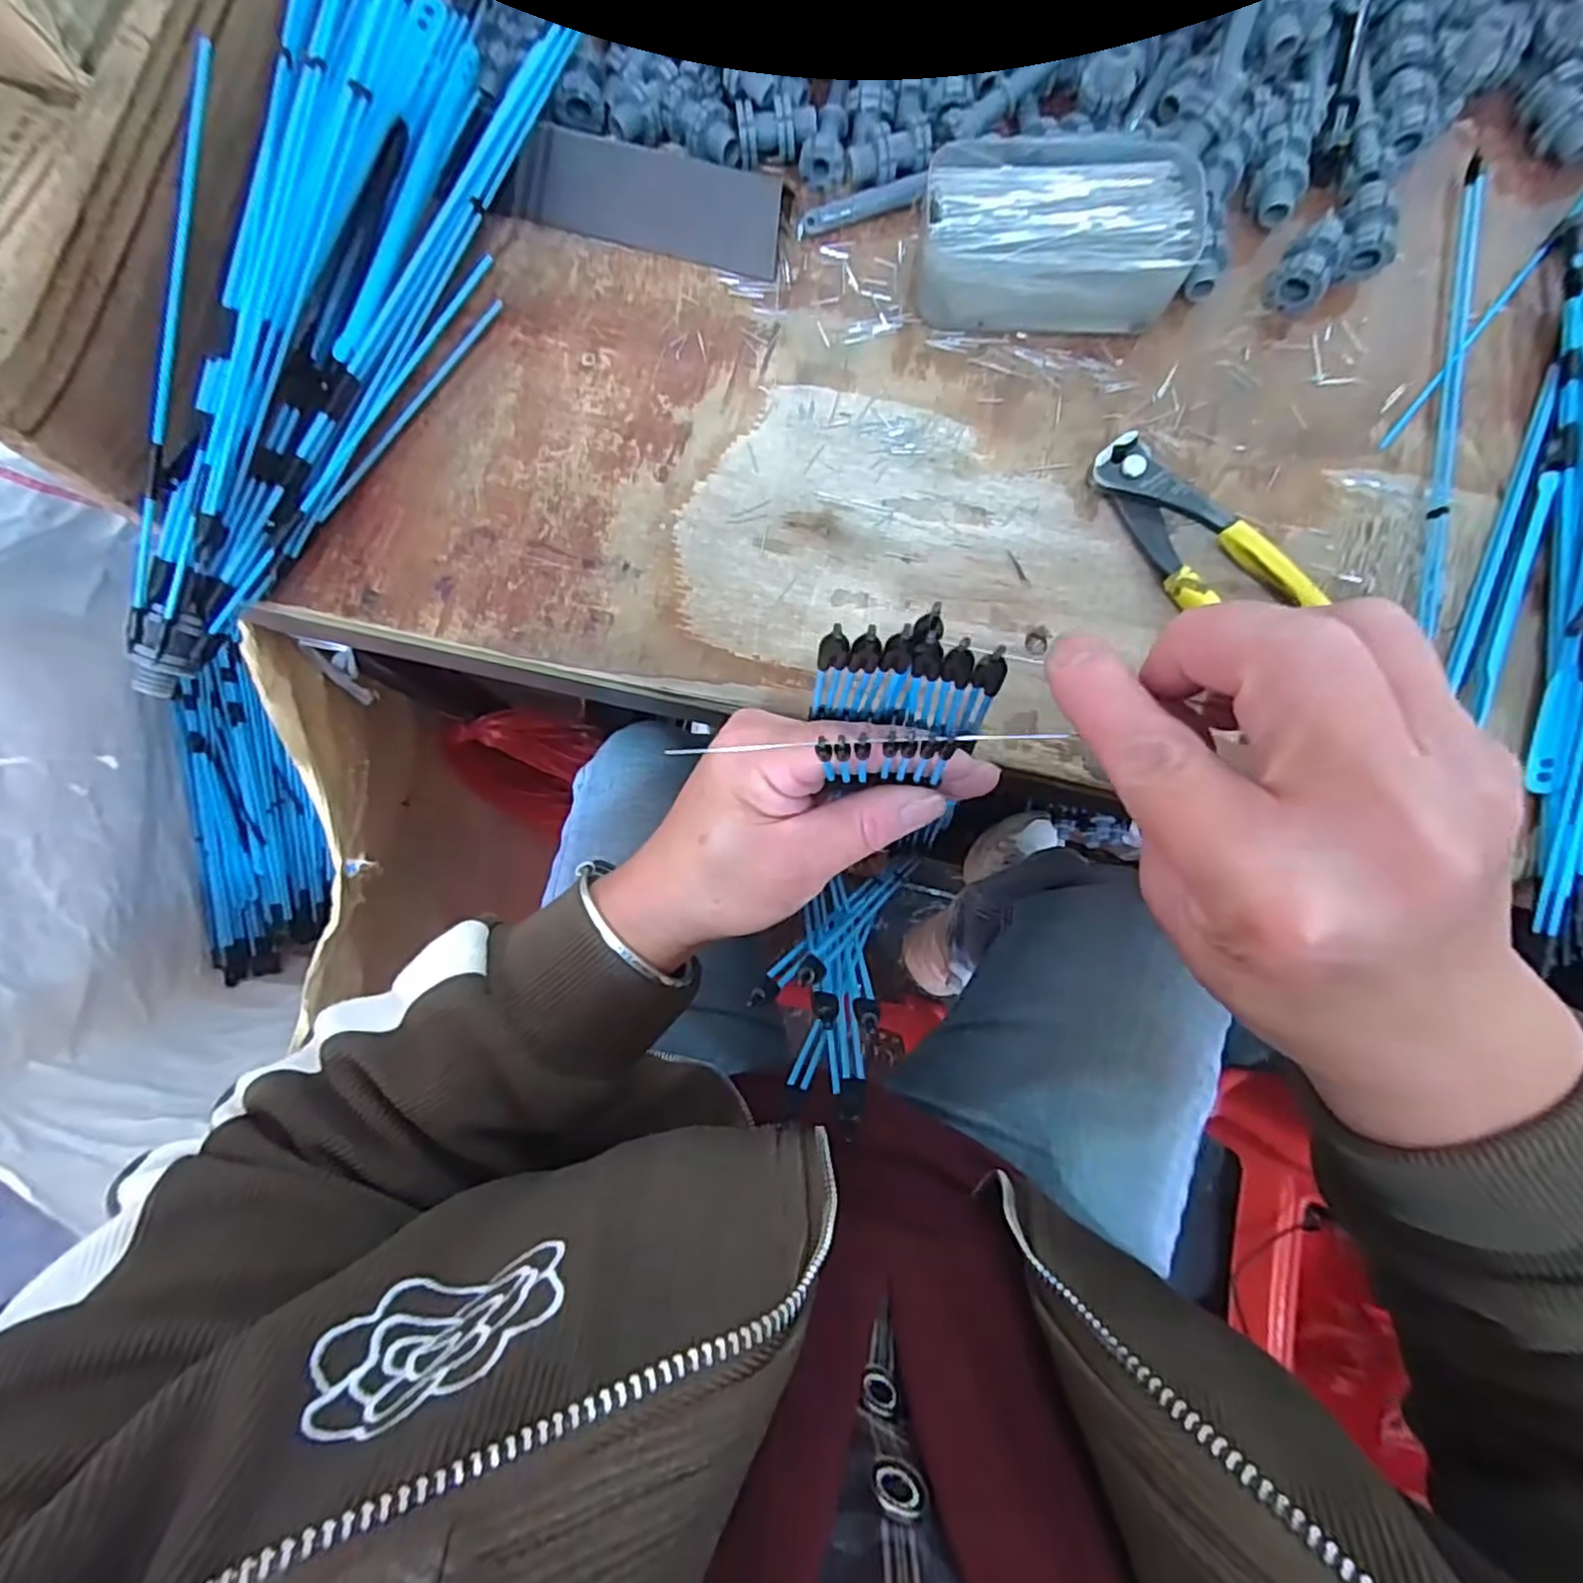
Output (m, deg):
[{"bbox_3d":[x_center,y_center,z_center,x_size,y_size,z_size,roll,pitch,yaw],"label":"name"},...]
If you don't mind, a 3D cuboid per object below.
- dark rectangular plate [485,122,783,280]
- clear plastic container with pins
[{"bbox_3d":[-0.070,-0.276,0.333,0.131,0.007,0.038,16,123,3],"label":"dark rectangular plate"},{"bbox_3d":[0.117,-0.253,0.323,0.117,0.034,0.078,-2,81,1],"label":"clear plastic container with pins"}]

